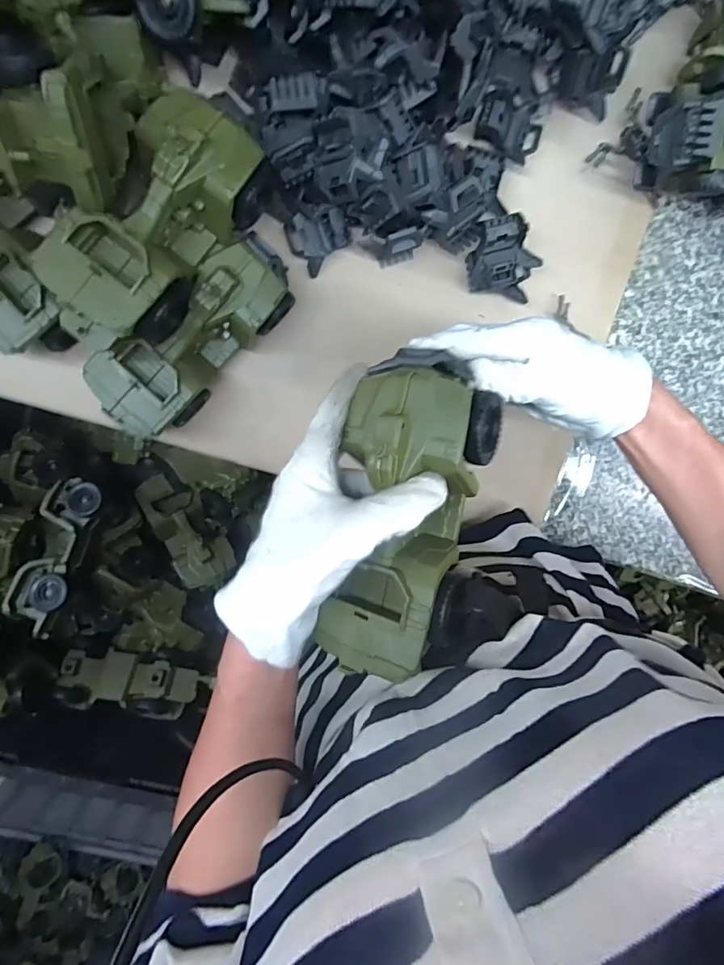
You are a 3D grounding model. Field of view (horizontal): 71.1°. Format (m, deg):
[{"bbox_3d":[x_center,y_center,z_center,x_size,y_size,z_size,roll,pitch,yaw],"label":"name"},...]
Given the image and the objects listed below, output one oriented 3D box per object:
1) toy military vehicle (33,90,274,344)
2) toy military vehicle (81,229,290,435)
[{"bbox_3d":[-0.149,-0.185,0.365,0.083,0.065,0.176,36,96,-8],"label":"toy military vehicle"},{"bbox_3d":[-0.138,-0.117,0.438,0.189,0.083,0.080,-36,99,3],"label":"toy military vehicle"}]

